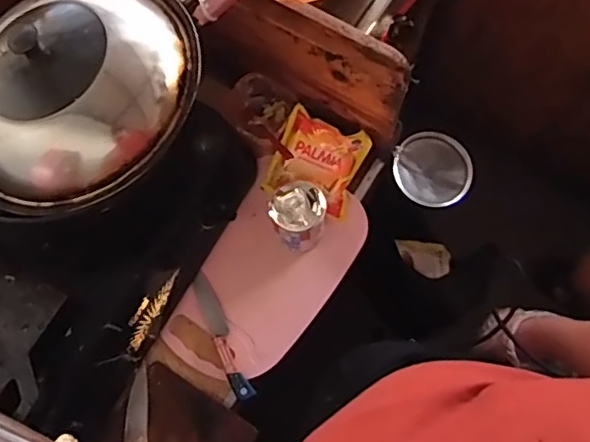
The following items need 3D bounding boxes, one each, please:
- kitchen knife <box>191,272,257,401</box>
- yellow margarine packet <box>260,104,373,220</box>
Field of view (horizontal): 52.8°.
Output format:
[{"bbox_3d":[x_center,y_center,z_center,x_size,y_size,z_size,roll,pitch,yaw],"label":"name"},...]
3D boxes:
[{"bbox_3d":[-0.104,0.162,0.843,0.028,0.012,0.187,-23,73,-6],"label":"kitchen knife"},{"bbox_3d":[0.034,-0.086,0.888,0.126,0.027,0.129,21,106,3],"label":"yellow margarine packet"}]

